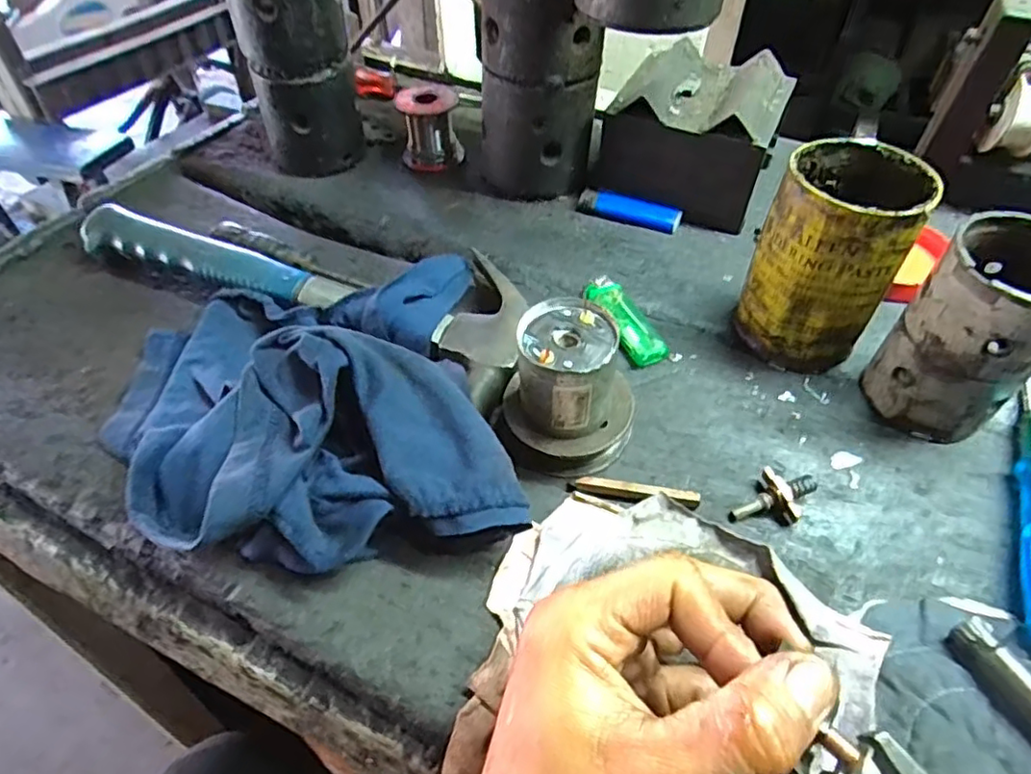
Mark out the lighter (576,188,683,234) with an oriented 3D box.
[{"bbox_3d":[0.089,-0.139,0.494,0.080,0.011,0.022,19,52,17],"label":"lighter"}]

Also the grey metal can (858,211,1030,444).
[{"bbox_3d":[0.244,-0.026,0.337,0.068,0.108,0.068,-1,49,1],"label":"grey metal can"}]

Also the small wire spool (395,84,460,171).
[{"bbox_3d":[-0.074,-0.223,0.540,0.048,0.057,0.043,-34,56,-25],"label":"small wire spool"}]

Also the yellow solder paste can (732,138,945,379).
[{"bbox_3d":[0.183,-0.074,0.371,0.072,0.112,0.074,-1,49,1],"label":"yellow solder paste can"}]

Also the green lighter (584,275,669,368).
[{"bbox_3d":[0.071,-0.044,0.413,0.026,0.011,0.077,-18,51,-14],"label":"green lighter"}]

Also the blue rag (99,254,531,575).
[{"bbox_3d":[-0.121,0.002,0.344,0.212,0.068,0.204,-9,50,-6],"label":"blue rag"}]

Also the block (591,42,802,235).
[{"bbox_3d":[0.140,-0.200,0.497,0.126,0.085,0.117,20,53,18],"label":"block"}]

